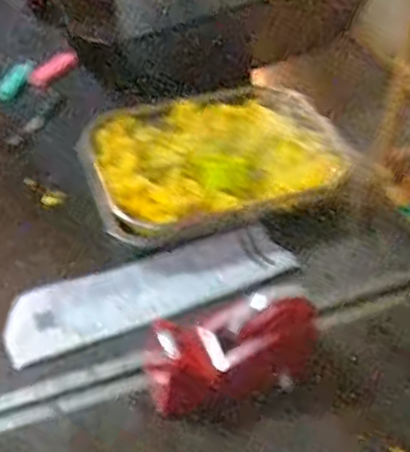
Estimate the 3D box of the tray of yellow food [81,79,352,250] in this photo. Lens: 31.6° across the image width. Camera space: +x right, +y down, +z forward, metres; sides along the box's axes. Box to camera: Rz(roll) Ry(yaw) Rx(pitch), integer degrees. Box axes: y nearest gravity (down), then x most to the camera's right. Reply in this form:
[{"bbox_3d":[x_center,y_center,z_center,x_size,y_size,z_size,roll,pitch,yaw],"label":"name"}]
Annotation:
[{"bbox_3d":[0.012,-0.085,0.887,0.302,0.053,0.216,-10,47,-13],"label":"tray of yellow food"}]

